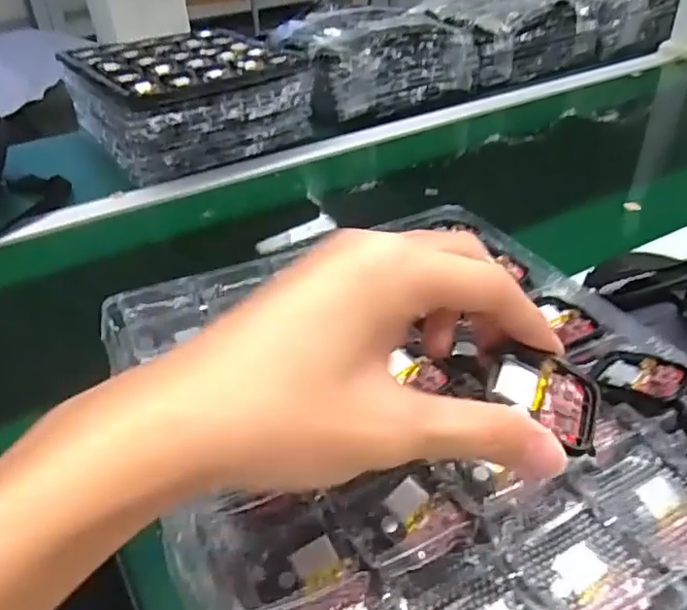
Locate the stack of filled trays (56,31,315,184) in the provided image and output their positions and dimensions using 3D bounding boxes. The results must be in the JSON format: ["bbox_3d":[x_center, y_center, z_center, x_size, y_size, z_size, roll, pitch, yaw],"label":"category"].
[{"bbox_3d":[-0.224,-0.302,0.885,0.267,0.121,0.259,-26,42,-27],"label":"stack of filled trays"}]

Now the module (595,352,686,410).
[{"bbox_3d":[0.152,0.036,0.310,0.040,0.008,0.039,25,45,33],"label":"module"}]

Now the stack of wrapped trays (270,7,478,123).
[{"bbox_3d":[0.040,-0.413,1.015,0.302,0.111,0.242,-19,39,-20],"label":"stack of wrapped trays"}]

